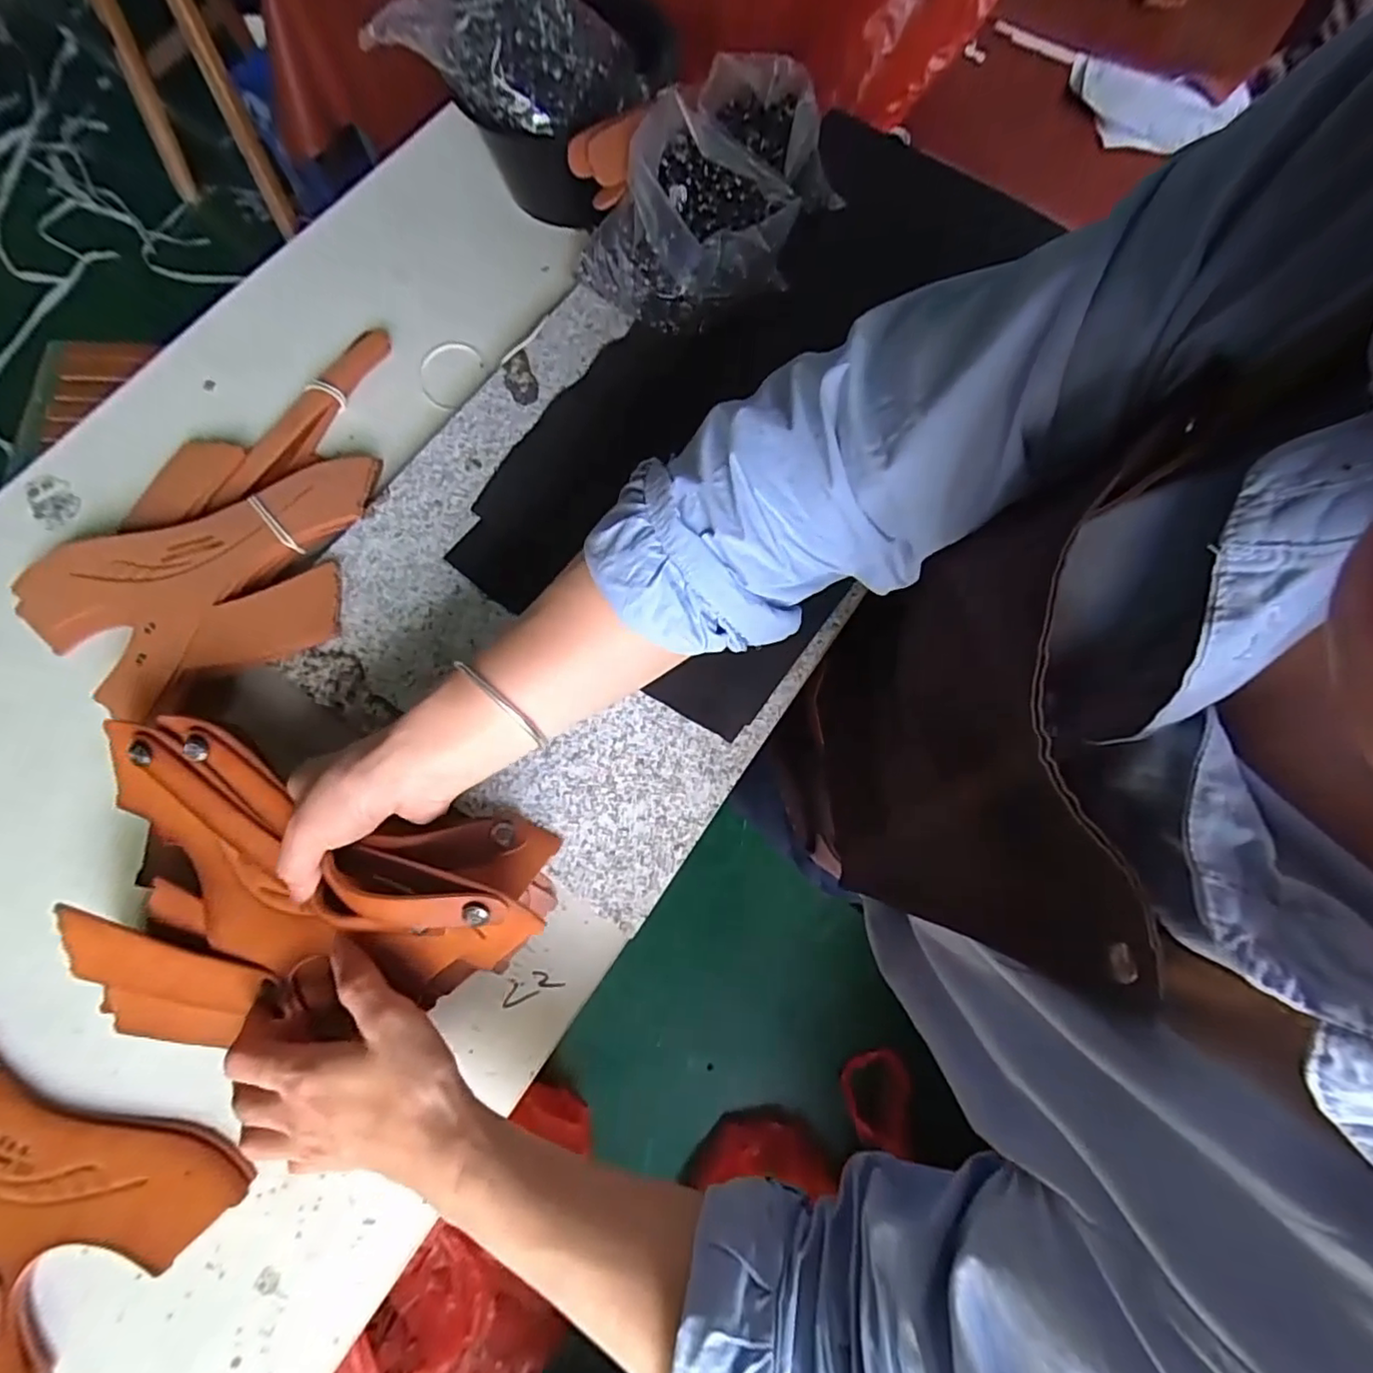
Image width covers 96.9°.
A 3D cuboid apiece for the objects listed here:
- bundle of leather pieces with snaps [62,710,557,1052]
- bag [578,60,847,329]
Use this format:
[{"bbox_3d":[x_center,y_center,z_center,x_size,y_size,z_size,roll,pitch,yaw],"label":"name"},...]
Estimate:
[{"bbox_3d":[-0.197,0.109,0.314,0.237,0.068,0.160,5,74,0],"label":"bundle of leather pieces with snaps"},{"bbox_3d":[0.027,-0.344,0.423,0.119,0.071,0.205,39,77,9],"label":"bag"}]

